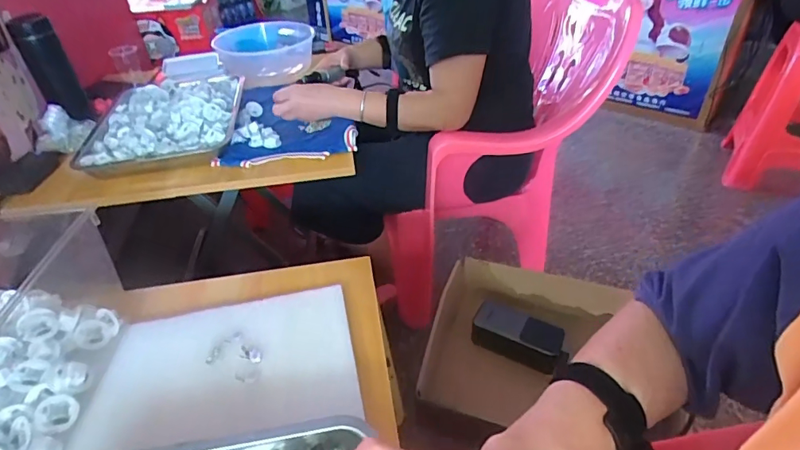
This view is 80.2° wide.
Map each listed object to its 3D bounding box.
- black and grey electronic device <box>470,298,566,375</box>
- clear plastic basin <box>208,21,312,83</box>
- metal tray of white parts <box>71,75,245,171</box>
[{"bbox_3d":[0.196,0.182,0.781,0.147,0.061,0.062,13,39,21],"label":"black and grey electronic device"},{"bbox_3d":[-0.349,-0.471,1.240,0.245,0.082,0.299,-11,37,-11],"label":"clear plastic basin"},{"bbox_3d":[-0.487,-0.229,0.964,0.300,0.059,0.344,-8,37,-7],"label":"metal tray of white parts"}]

